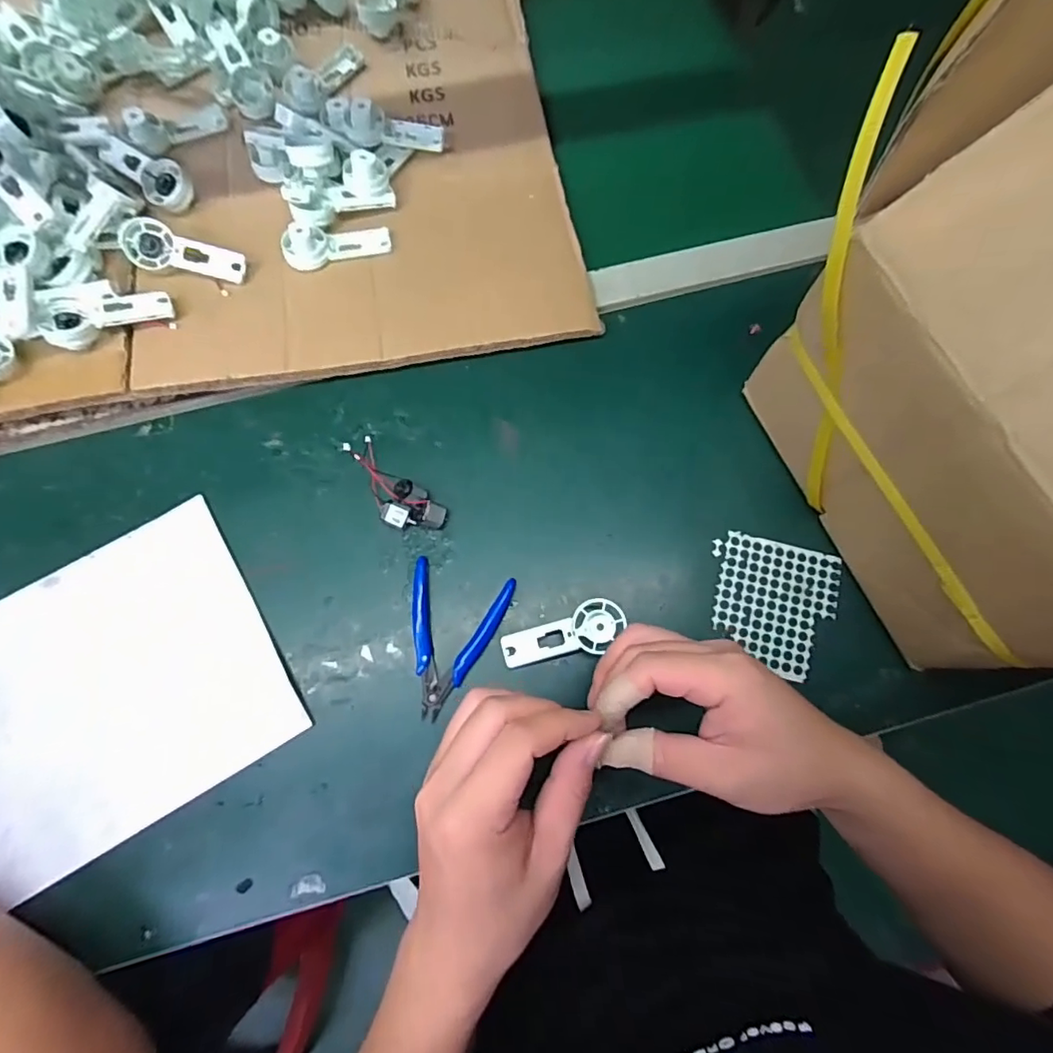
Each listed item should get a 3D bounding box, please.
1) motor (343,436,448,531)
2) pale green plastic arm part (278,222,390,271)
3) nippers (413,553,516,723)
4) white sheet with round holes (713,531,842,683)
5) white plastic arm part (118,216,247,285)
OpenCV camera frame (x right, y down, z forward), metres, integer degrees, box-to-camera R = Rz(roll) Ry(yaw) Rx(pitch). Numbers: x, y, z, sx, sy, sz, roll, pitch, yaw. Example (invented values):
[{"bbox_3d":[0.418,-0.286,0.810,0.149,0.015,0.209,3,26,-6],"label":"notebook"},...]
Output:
[{"bbox_3d":[-0.113,-0.032,0.449,0.102,0.026,0.039,43,79,8],"label":"motor"},{"bbox_3d":[-0.170,-0.254,0.494,0.093,0.023,0.032,-16,77,-5],"label":"pale green plastic arm part"},{"bbox_3d":[-0.063,0.087,0.430,0.077,0.013,0.113,17,76,3],"label":"nippers"},{"bbox_3d":[0.200,0.062,0.444,0.091,0.004,0.102,15,76,2],"label":"white sheet with round holes"},{"bbox_3d":[-0.295,-0.233,0.472,0.096,0.022,0.039,11,76,1],"label":"white plastic arm part"}]

